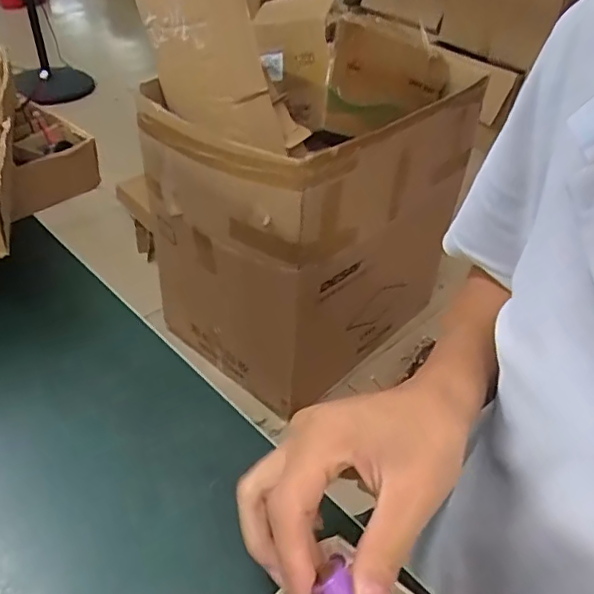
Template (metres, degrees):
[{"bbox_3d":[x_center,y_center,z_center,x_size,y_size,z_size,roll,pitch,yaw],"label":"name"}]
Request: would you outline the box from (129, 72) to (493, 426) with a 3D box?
[{"bbox_3d":[0.011,-0.158,1.333,0.420,0.637,0.616,33,49,30],"label":"box"}]

